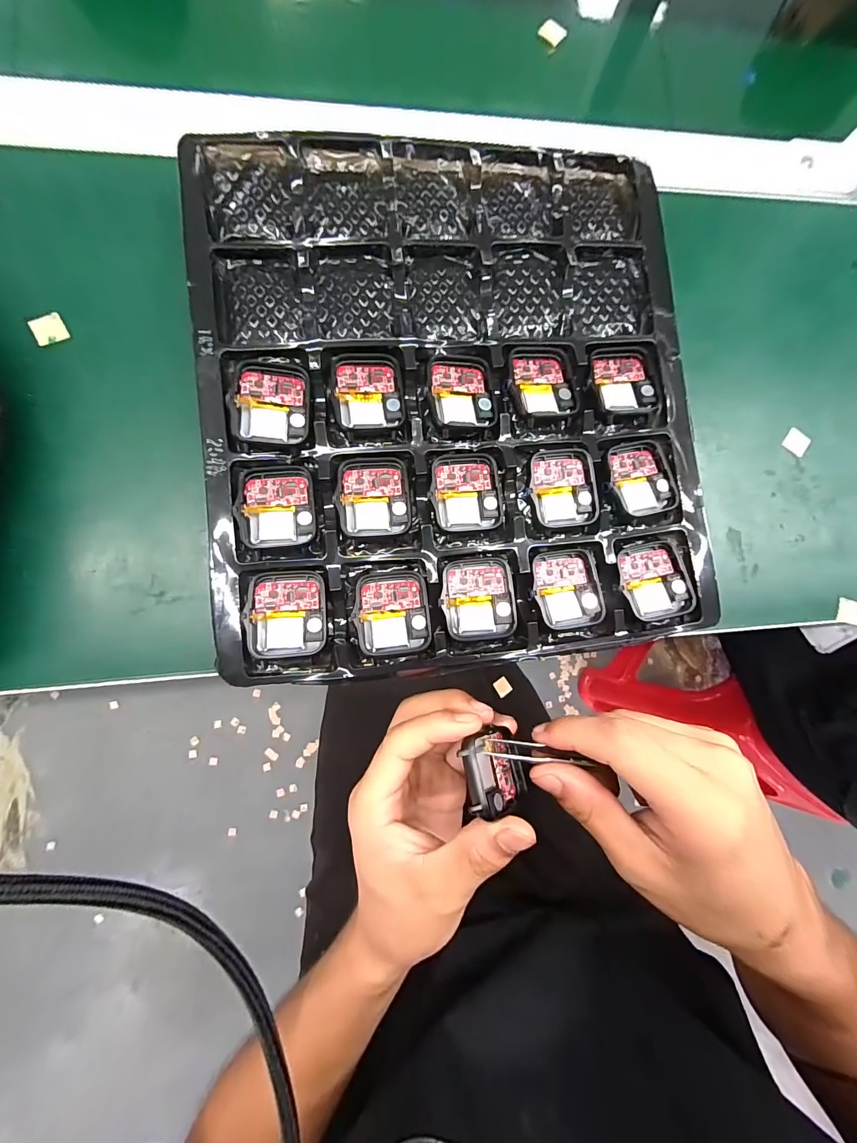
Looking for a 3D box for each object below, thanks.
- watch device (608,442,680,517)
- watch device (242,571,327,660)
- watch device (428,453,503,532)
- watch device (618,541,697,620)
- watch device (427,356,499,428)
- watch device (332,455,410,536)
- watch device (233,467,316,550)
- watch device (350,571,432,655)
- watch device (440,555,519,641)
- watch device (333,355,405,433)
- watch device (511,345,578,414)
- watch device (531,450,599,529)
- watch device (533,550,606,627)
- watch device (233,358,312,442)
[{"bbox_3d":[0.119,-0.052,0.225,0.036,0.008,0.042,-12,87,-8],"label":"watch device"},{"bbox_3d":[-0.070,0.021,0.197,0.036,0.006,0.042,-3,85,-7],"label":"watch device"},{"bbox_3d":[0.021,-0.043,0.216,0.038,0.006,0.041,-5,86,-7],"label":"watch device"},{"bbox_3d":[0.126,0.005,0.222,0.035,0.012,0.042,-7,86,-7],"label":"watch device"},{"bbox_3d":[0.018,-0.097,0.217,0.036,0.008,0.040,-5,86,-7],"label":"watch device"},{"bbox_3d":[-0.029,-0.040,0.209,0.037,0.005,0.042,-3,85,-7],"label":"watch device"},{"bbox_3d":[-0.077,-0.034,0.203,0.038,0.007,0.042,-4,85,-7],"label":"watch device"},{"bbox_3d":[-0.018,0.021,0.204,0.037,0.006,0.041,-3,87,-10],"label":"watch device"},{"bbox_3d":[0.026,0.014,0.209,0.036,0.009,0.043,-4,85,-7],"label":"watch device"},{"bbox_3d":[-0.032,-0.096,0.212,0.036,0.004,0.042,-6,86,-7],"label":"watch device"},{"bbox_3d":[0.063,-0.106,0.222,0.038,0.010,0.041,-8,86,-7],"label":"watch device"},{"bbox_3d":[0.074,-0.046,0.220,0.035,0.010,0.042,-5,86,-7],"label":"watch device"},{"bbox_3d":[0.075,0.009,0.217,0.035,0.010,0.041,-7,86,-7],"label":"watch device"},{"bbox_3d":[-0.079,-0.087,0.204,0.035,0.005,0.041,0,85,-7],"label":"watch device"}]

